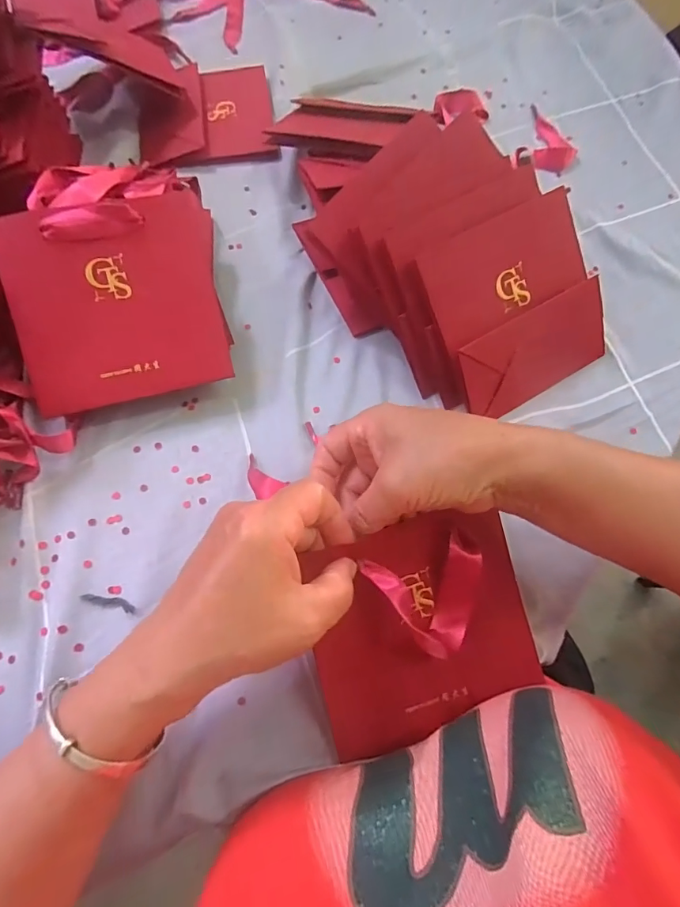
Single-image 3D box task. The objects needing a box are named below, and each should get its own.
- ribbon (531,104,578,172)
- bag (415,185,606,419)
[{"bbox_3d":[0.230,-0.339,0.479,0.044,0.009,0.093,8,68,1],"label":"ribbon"},{"bbox_3d":[0.140,-0.112,0.346,0.141,0.010,0.136,-30,105,-14],"label":"bag"}]

